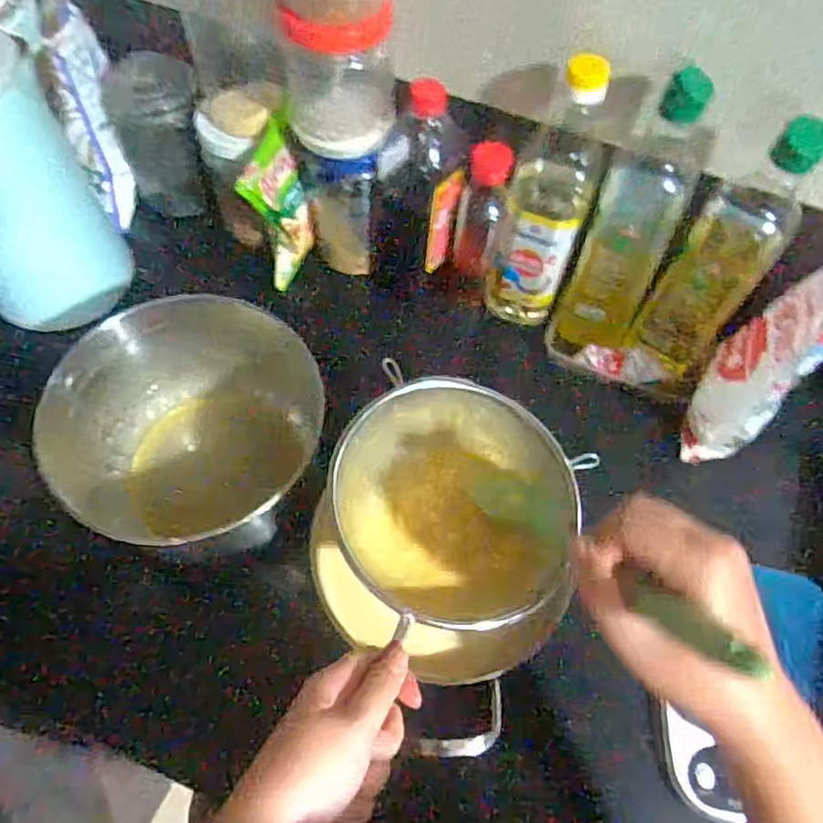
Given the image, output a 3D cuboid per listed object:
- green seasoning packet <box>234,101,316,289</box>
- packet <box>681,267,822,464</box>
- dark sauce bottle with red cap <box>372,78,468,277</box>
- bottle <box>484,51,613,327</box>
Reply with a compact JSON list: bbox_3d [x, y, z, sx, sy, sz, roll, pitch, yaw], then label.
[{"bbox_3d":[-0.136,-0.216,0.687,0.040,0.165,0.082,25,64,10],"label":"green seasoning packet"},{"bbox_3d":[0.327,-0.044,0.592,0.074,0.234,0.065,44,27,18],"label":"packet"},{"bbox_3d":[0.005,-0.221,0.637,0.088,0.213,0.077,0,62,-2],"label":"dark sauce bottle with red cap"},{"bbox_3d":[0.133,-0.204,0.623,0.077,0.274,0.083,18,63,7],"label":"bottle"}]

